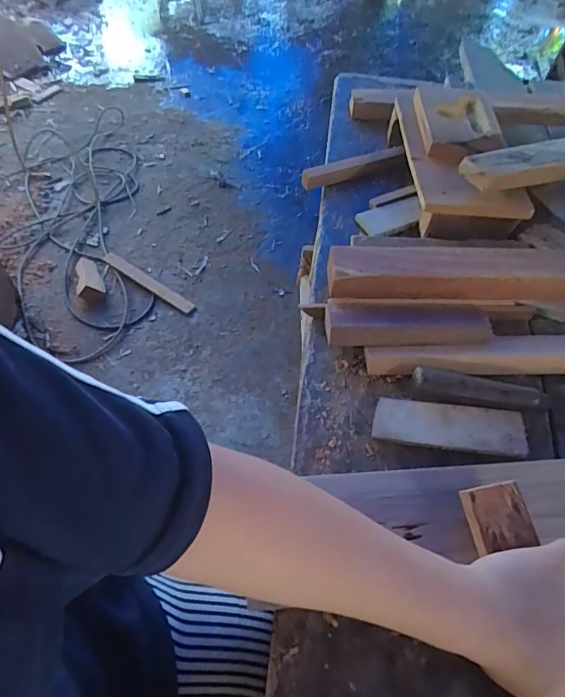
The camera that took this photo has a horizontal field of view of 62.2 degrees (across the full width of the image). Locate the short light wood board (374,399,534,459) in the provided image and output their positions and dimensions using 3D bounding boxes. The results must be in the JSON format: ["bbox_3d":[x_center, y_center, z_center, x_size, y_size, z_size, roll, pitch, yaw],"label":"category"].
[{"bbox_3d":[0.170,0.080,0.477,0.151,0.012,0.049,7,56,1],"label":"short light wood board"}]

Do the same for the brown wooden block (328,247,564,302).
[{"bbox_3d":[0.201,-0.090,0.566,0.294,0.055,0.060,1,56,-5],"label":"brown wooden block"}]

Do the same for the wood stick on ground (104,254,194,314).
[{"bbox_3d":[-0.414,-0.207,1.448,0.349,0.017,0.046,33,59,15],"label":"wood stick on ground"}]

